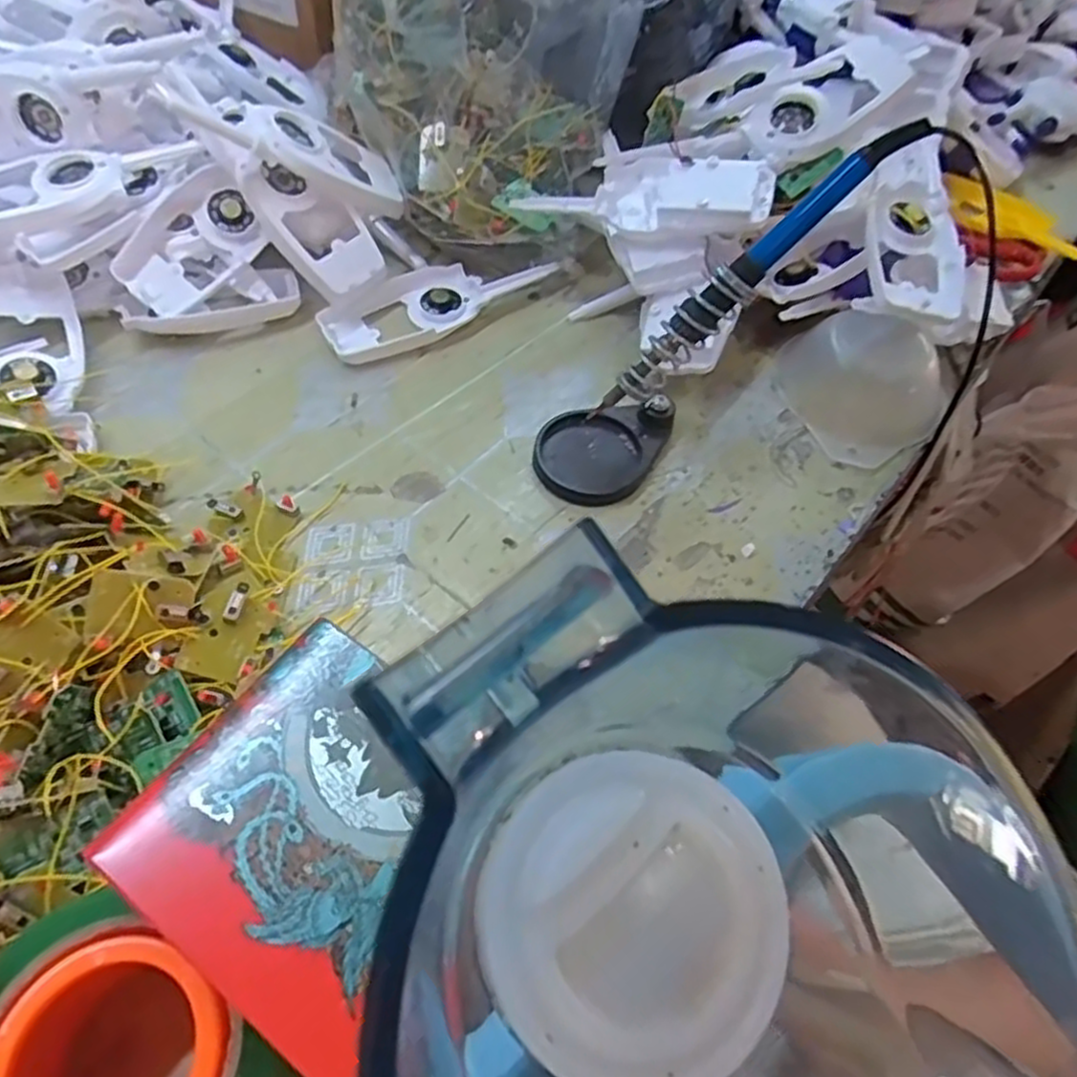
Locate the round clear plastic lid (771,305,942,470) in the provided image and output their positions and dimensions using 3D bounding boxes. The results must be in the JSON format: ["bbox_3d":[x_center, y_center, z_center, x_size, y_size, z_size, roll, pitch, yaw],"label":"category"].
[{"bbox_3d":[0.202,-0.099,0.476,0.105,0.049,0.090,30,59,16],"label":"round clear plastic lid"}]

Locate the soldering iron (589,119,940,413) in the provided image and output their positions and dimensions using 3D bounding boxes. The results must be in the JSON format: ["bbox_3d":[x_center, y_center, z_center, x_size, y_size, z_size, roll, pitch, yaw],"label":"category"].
[{"bbox_3d":[0.103,-0.134,0.390,0.022,0.203,0.018,17,42,-45],"label":"soldering iron"}]

